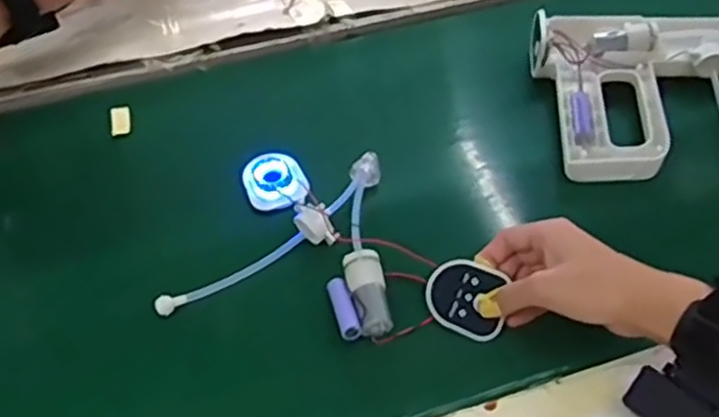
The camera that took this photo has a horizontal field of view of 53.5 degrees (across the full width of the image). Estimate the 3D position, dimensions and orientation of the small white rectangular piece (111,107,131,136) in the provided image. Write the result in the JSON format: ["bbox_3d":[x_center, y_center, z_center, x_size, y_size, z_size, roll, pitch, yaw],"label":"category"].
[{"bbox_3d":[-0.216,-0.078,0.644,0.017,0.006,0.034,-5,56,-16],"label":"small white rectangular piece"}]

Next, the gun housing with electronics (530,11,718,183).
[{"bbox_3d":[0.266,-0.107,0.623,0.213,0.038,0.178,-1,49,2],"label":"gun housing with electronics"}]

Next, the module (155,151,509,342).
[{"bbox_3d":[-0.009,0.024,0.540,0.232,0.030,0.156,11,53,9],"label":"module"}]

